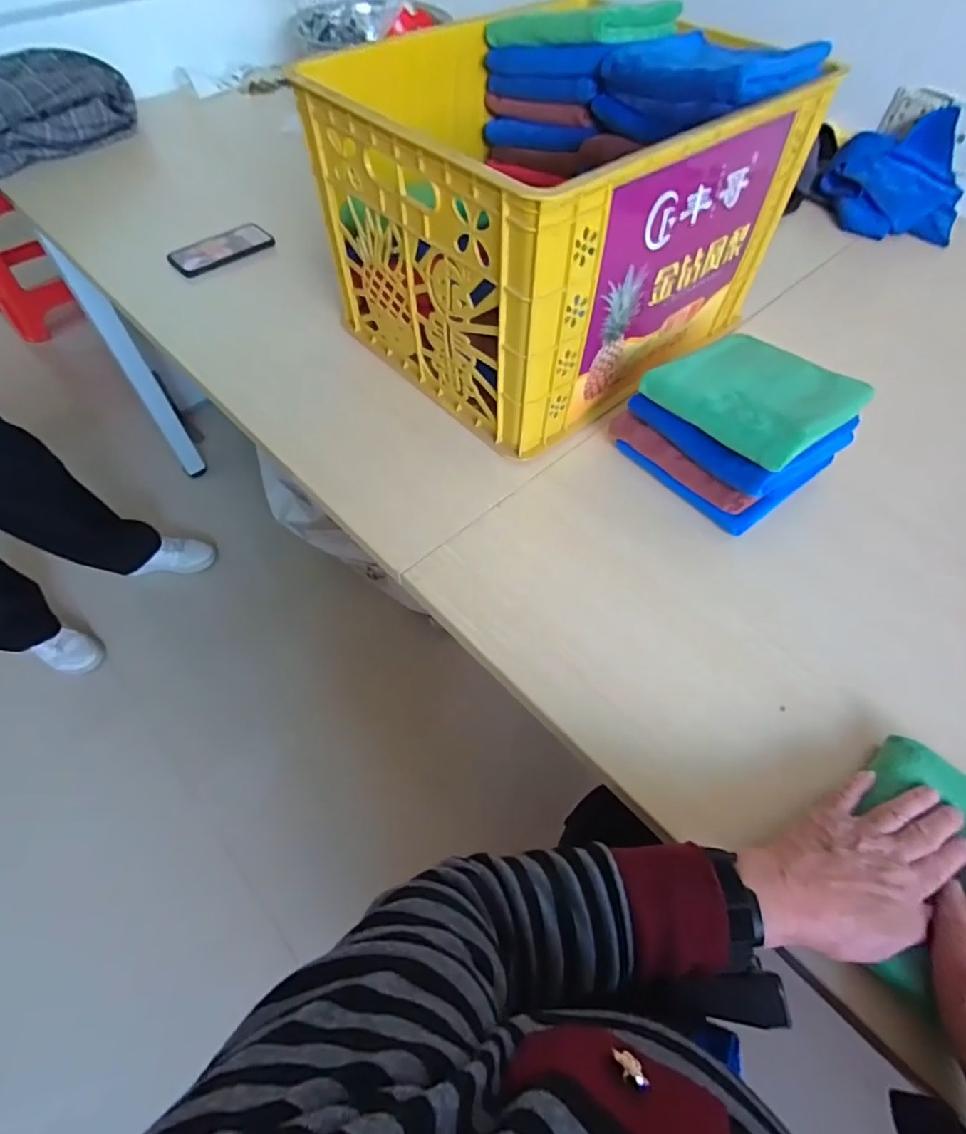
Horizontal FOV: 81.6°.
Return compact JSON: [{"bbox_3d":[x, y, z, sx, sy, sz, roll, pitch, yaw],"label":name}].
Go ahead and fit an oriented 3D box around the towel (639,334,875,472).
[{"bbox_3d":[0.278,-0.182,0.567,0.166,0.031,0.160,-33,62,-20],"label":"towel"}]

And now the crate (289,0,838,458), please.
[{"bbox_3d":[0.091,-0.422,0.680,0.439,0.261,0.358,-36,63,-22],"label":"crate"}]

